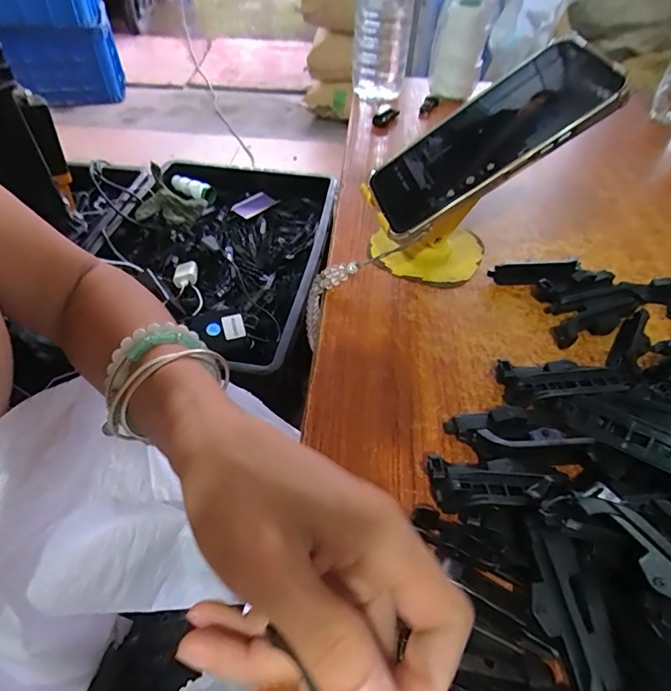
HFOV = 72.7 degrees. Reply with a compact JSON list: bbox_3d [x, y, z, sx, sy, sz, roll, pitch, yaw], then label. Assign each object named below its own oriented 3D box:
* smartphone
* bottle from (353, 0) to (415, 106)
[{"bbox_3d":[0.105,-0.143,0.316,0.170,0.014,0.084,-30,51,14],"label":"smartphone"},{"bbox_3d":[0.057,-0.402,0.541,0.073,0.201,0.070,5,48,3],"label":"bottle"}]

